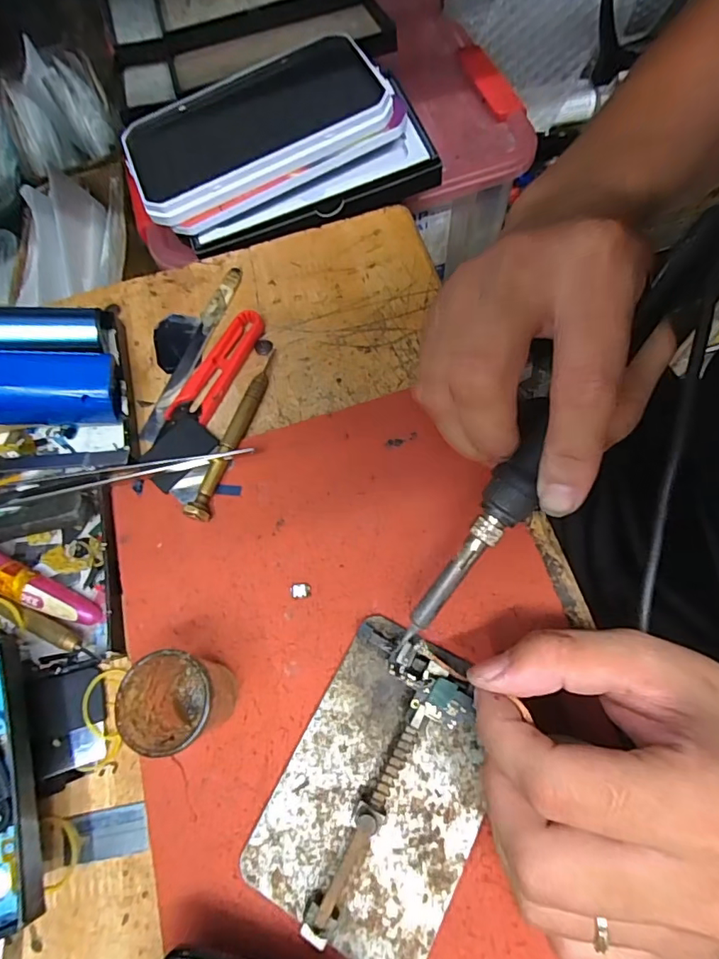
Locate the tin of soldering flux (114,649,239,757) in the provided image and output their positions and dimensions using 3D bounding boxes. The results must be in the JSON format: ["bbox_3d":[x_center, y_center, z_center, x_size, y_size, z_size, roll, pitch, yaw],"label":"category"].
[{"bbox_3d":[-0.075,0.093,0.210,0.032,0.047,0.034,-1,67,3],"label":"tin of soldering flux"}]

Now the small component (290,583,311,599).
[{"bbox_3d":[-0.029,0.054,0.244,0.010,0.004,0.008,-2,67,2],"label":"small component"}]

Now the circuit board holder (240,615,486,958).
[{"bbox_3d":[0.012,0.125,0.206,0.078,0.020,0.116,26,71,13],"label":"circuit board holder"}]

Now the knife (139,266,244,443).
[{"bbox_3d":[-0.102,-0.079,0.305,0.014,0.009,0.125,18,70,10],"label":"knife"}]

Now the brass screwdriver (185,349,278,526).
[{"bbox_3d":[-0.067,-0.029,0.276,0.011,0.013,0.111,14,69,9],"label":"brass screwdriver"}]

